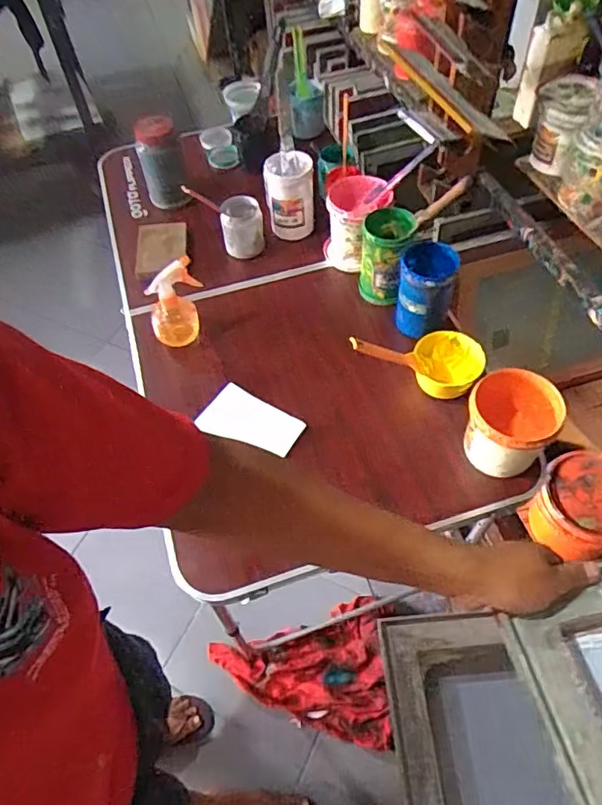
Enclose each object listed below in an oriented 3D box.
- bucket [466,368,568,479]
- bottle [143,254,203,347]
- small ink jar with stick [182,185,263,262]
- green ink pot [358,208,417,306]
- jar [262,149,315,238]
[{"bbox_3d":[0.312,0.034,0.836,0.127,0.116,0.125,22,60,18],"label":"bucket"},{"bbox_3d":[-0.228,-0.181,1.000,0.104,0.153,0.078,-24,58,-13],"label":"bottle"},{"bbox_3d":[-0.145,-0.368,1.120,0.077,0.180,0.124,31,63,22],"label":"small ink jar with stick"},{"bbox_3d":[0.155,-0.274,1.034,0.088,0.184,0.088,-2,55,2],"label":"green ink pot"},{"bbox_3d":[-0.023,-0.429,1.162,0.099,0.148,0.094,-1,56,3],"label":"jar"}]

